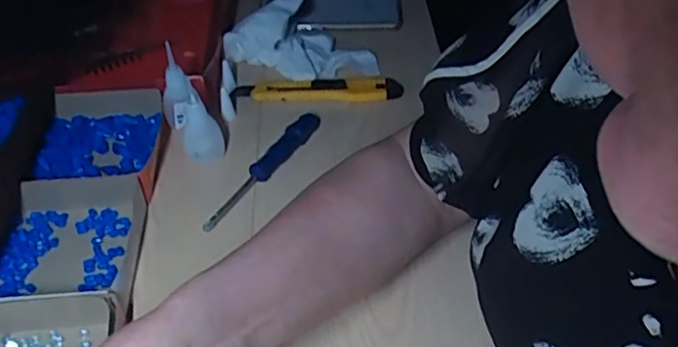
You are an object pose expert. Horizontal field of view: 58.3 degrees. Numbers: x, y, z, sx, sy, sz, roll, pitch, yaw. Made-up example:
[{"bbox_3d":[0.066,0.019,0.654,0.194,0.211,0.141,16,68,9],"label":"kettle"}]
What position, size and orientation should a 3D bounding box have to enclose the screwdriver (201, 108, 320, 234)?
[{"bbox_3d":[-0.065,-0.004,0.552,0.019,0.018,0.171,21,50,20],"label":"screwdriver"}]

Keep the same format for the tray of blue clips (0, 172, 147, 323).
[{"bbox_3d":[-0.212,0.060,0.475,0.110,0.039,0.117,-4,46,-3],"label":"tray of blue clips"}]

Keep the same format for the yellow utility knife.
[{"bbox_3d":[-0.022,-0.088,0.629,0.173,0.012,0.036,-2,46,-1],"label":"yellow utility knife"}]

